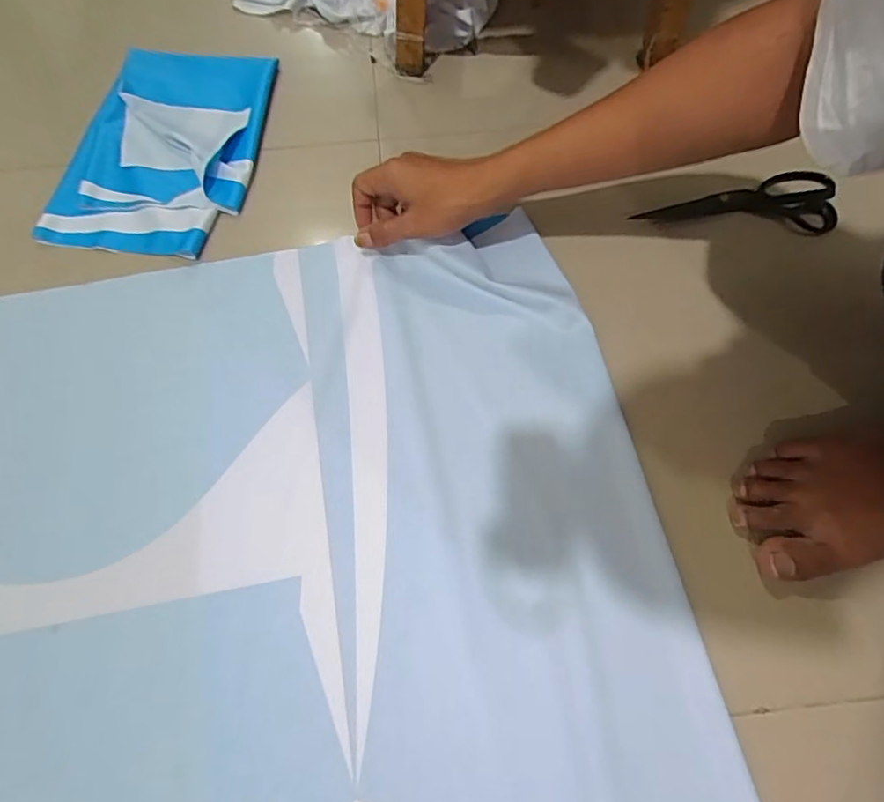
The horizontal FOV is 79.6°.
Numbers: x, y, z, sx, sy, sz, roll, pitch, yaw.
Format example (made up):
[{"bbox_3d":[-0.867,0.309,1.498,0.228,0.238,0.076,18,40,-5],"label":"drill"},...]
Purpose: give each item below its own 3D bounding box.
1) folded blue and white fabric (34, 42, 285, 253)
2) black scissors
[{"bbox_3d":[-0.303,-0.286,0.586,0.194,0.023,0.275,7,68,3],"label":"folded blue and white fabric"},{"bbox_3d":[0.308,-0.210,0.560,0.210,0.011,0.072,1,68,0],"label":"black scissors"}]

